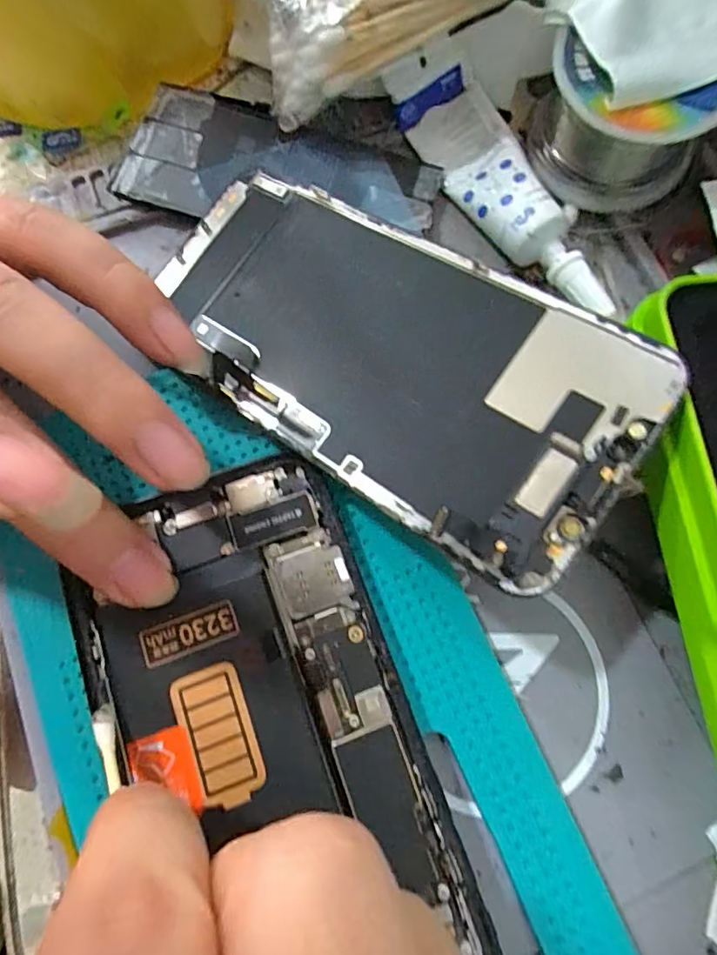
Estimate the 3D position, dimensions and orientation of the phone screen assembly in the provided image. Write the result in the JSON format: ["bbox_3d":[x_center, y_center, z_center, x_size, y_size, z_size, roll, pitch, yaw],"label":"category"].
[{"bbox_3d":[0.004,-0.036,0.138,0.138,0.008,0.067,34,84,20],"label":"phone screen assembly"}]

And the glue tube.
[{"bbox_3d":[0.050,-0.092,0.164,0.026,0.013,0.097,-30,78,-9],"label":"glue tube"}]

